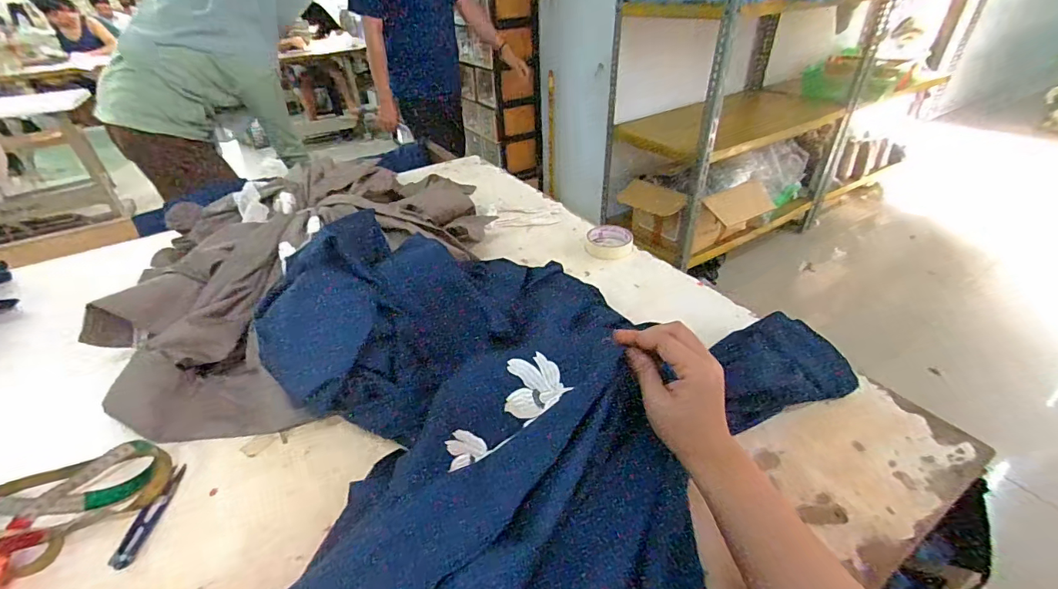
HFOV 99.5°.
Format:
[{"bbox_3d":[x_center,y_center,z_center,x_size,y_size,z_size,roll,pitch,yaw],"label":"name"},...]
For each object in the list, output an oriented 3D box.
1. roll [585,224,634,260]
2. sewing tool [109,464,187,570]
[{"bbox_3d":[0.151,-0.098,0.829,0.084,0.023,0.092,9,38,16],"label":"roll"},{"bbox_3d":[-0.377,0.218,0.448,0.019,0.011,0.102,-3,36,0],"label":"sewing tool"}]

